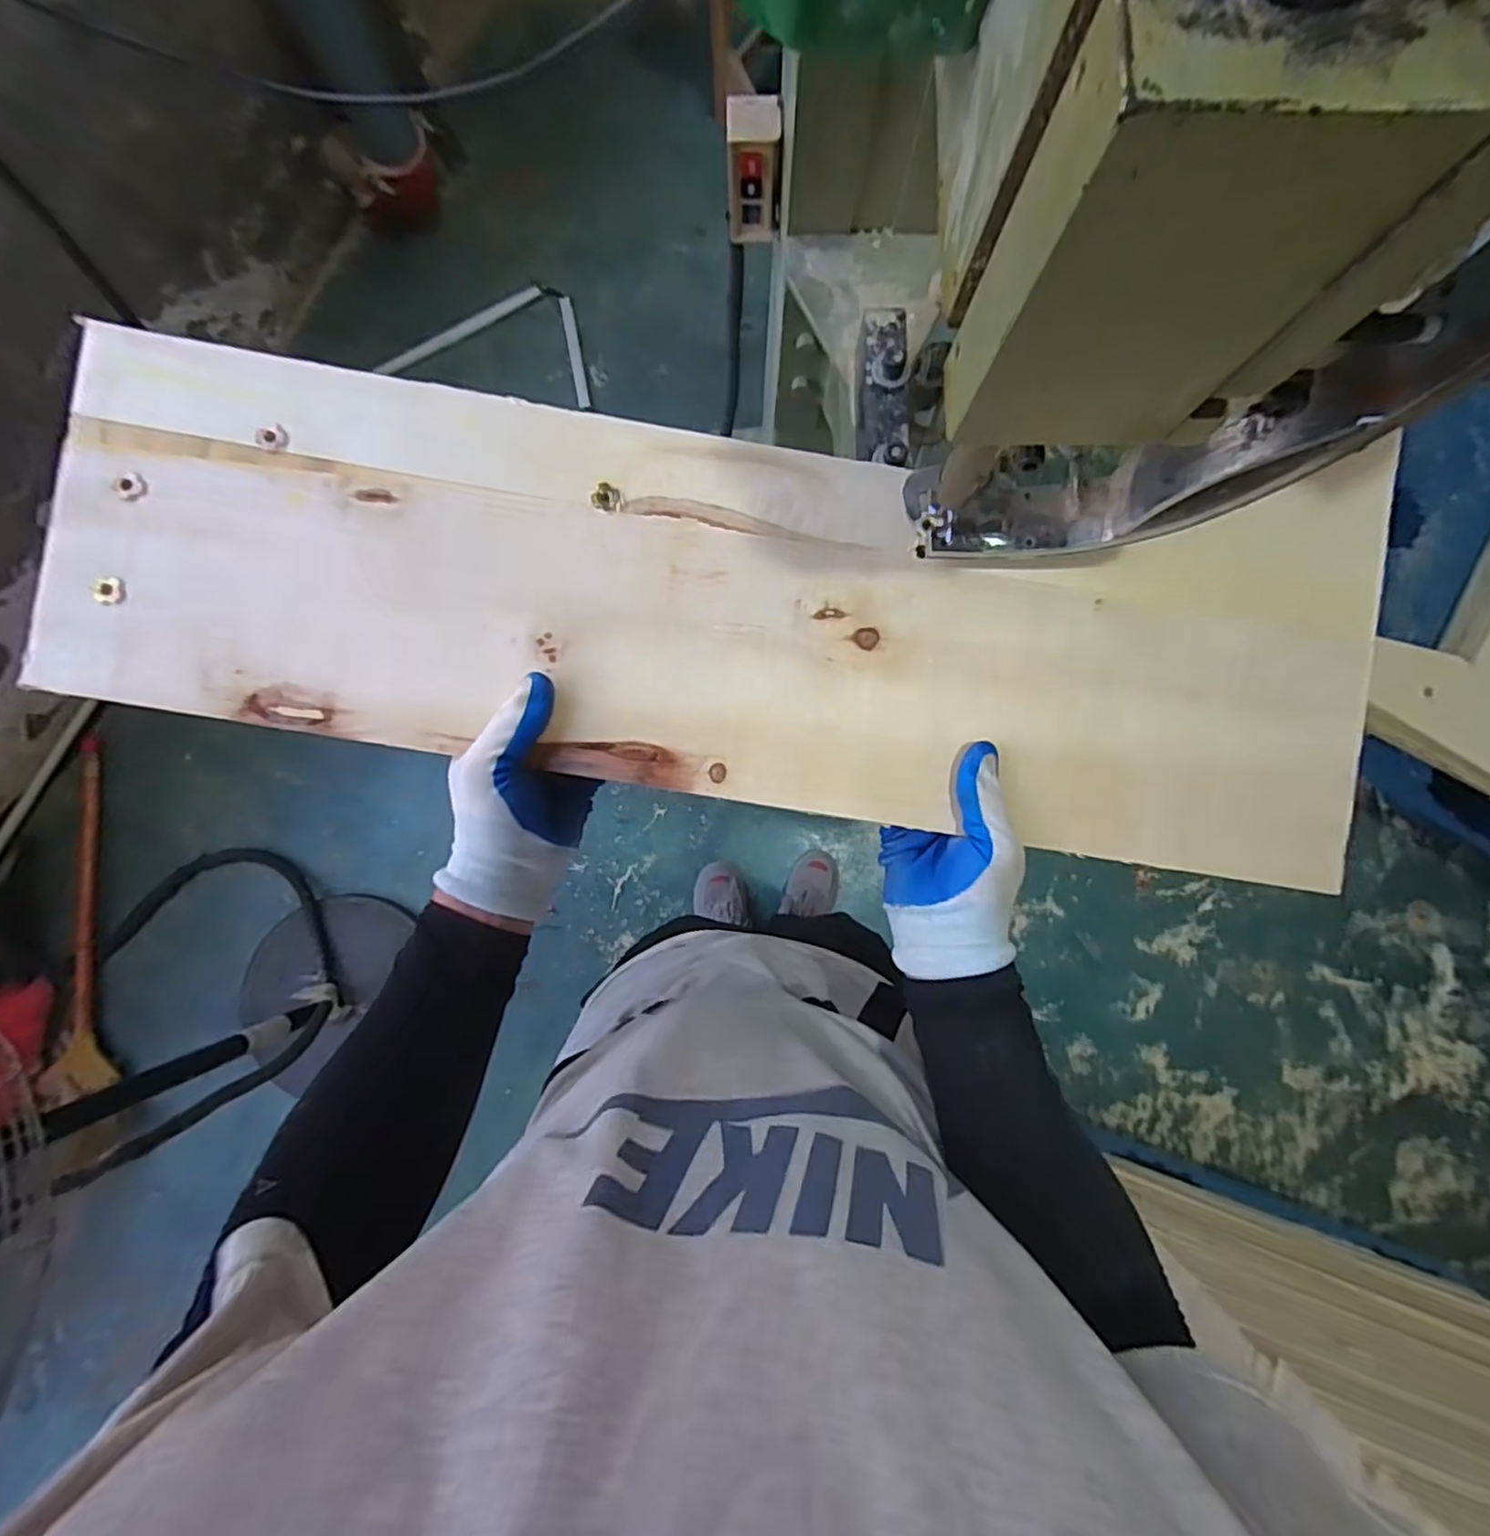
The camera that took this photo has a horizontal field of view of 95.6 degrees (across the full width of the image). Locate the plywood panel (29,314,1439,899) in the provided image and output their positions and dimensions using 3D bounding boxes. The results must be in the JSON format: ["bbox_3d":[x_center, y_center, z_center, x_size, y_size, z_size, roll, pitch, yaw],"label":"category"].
[{"bbox_3d":[-0.003,-0.095,0.417,0.782,0.019,0.224,8,90,-2],"label":"plywood panel"}]

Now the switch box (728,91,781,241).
[{"bbox_3d":[0.008,-0.584,0.664,0.051,0.119,0.039,1,86,0],"label":"switch box"}]

